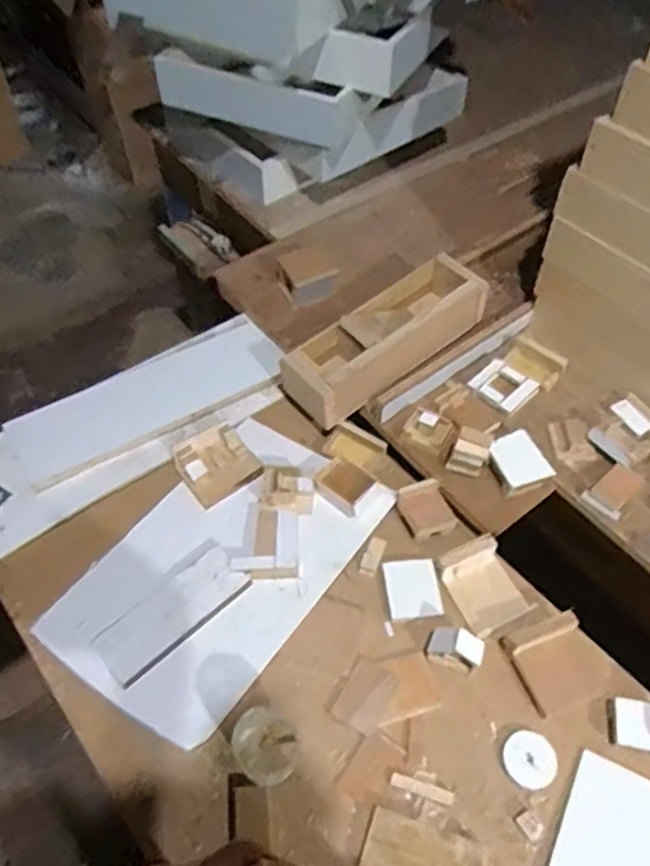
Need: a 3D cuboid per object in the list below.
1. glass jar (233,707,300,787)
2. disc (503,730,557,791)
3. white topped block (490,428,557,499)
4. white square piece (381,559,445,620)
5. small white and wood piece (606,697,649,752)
[{"bbox_3d":[-0.059,0.329,0.684,0.072,0.054,0.061,35,61,26],"label":"glass jar"},{"bbox_3d":[0.221,0.351,0.706,0.056,0.005,0.055,-1,52,1],"label":"disc"},{"bbox_3d":[0.259,0.039,0.888,0.070,0.027,0.079,-18,54,-12],"label":"white topped block"},{"bbox_3d":[0.108,0.194,0.817,0.065,0.009,0.073,-6,52,-3],"label":"white square piece"},{"bbox_3d":[0.343,0.309,0.698,0.067,0.042,0.050,11,53,11],"label":"small white and wood piece"}]

